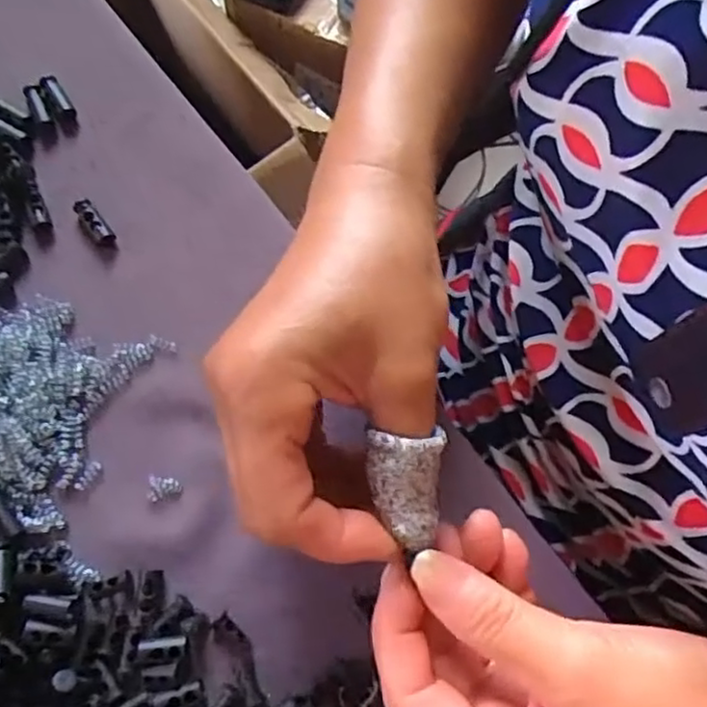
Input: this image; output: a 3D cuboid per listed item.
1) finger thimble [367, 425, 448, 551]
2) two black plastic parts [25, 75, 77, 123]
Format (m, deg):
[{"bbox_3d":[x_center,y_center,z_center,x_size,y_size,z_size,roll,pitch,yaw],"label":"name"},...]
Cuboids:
[{"bbox_3d":[0.016,0.042,0.226,0.023,0.018,0.035,-1,104,-2],"label":"finger thimble"},{"bbox_3d":[-0.149,-0.123,0.338,0.018,0.006,0.024,-26,75,-13],"label":"two black plastic parts"}]

